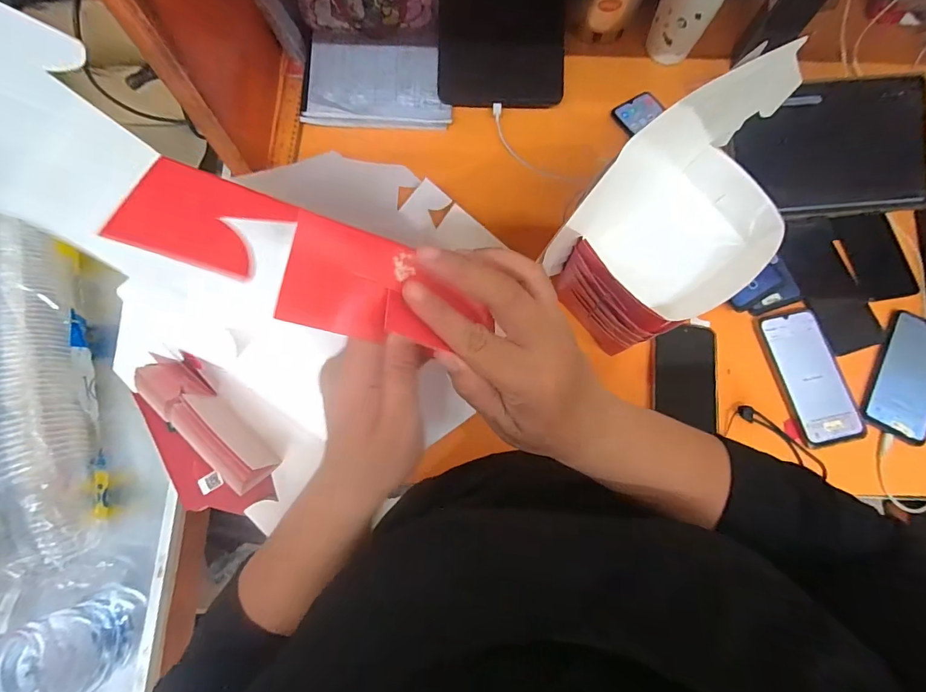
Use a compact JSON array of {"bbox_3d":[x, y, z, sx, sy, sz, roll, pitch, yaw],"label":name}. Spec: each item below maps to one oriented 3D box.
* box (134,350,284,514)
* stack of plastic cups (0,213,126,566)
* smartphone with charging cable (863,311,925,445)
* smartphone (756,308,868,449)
[{"bbox_3d":[-0.283,0.108,0.476,0.123,0.092,0.189,-43,80,-11],"label":"box"},{"bbox_3d":[-0.478,0.036,0.500,0.099,0.089,0.387,-11,76,-4],"label":"stack of plastic cups"},{"bbox_3d":[0.576,0.039,0.559,0.071,0.006,0.167,27,76,6],"label":"smartphone with charging cable"},{"bbox_3d":[0.446,0.037,0.555,0.084,0.011,0.171,-11,76,-4],"label":"smartphone"}]

